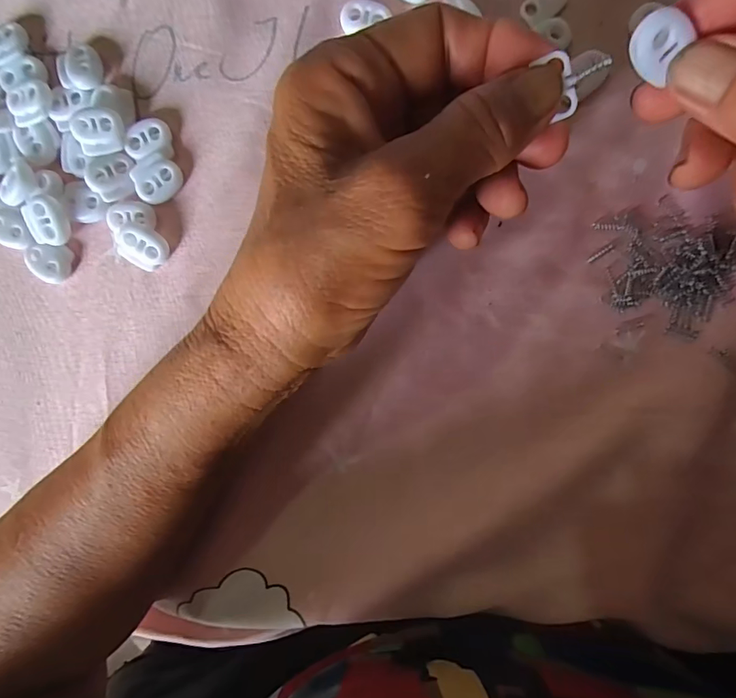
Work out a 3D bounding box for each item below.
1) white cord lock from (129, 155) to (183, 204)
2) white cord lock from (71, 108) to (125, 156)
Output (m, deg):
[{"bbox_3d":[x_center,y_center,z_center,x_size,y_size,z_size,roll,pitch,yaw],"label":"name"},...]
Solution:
[{"bbox_3d":[-0.096,-0.077,0.210,0.021,0.004,0.017,-22,93,7],"label":"white cord lock"},{"bbox_3d":[-0.120,-0.097,0.206,0.022,0.006,0.019,-13,112,1],"label":"white cord lock"}]

